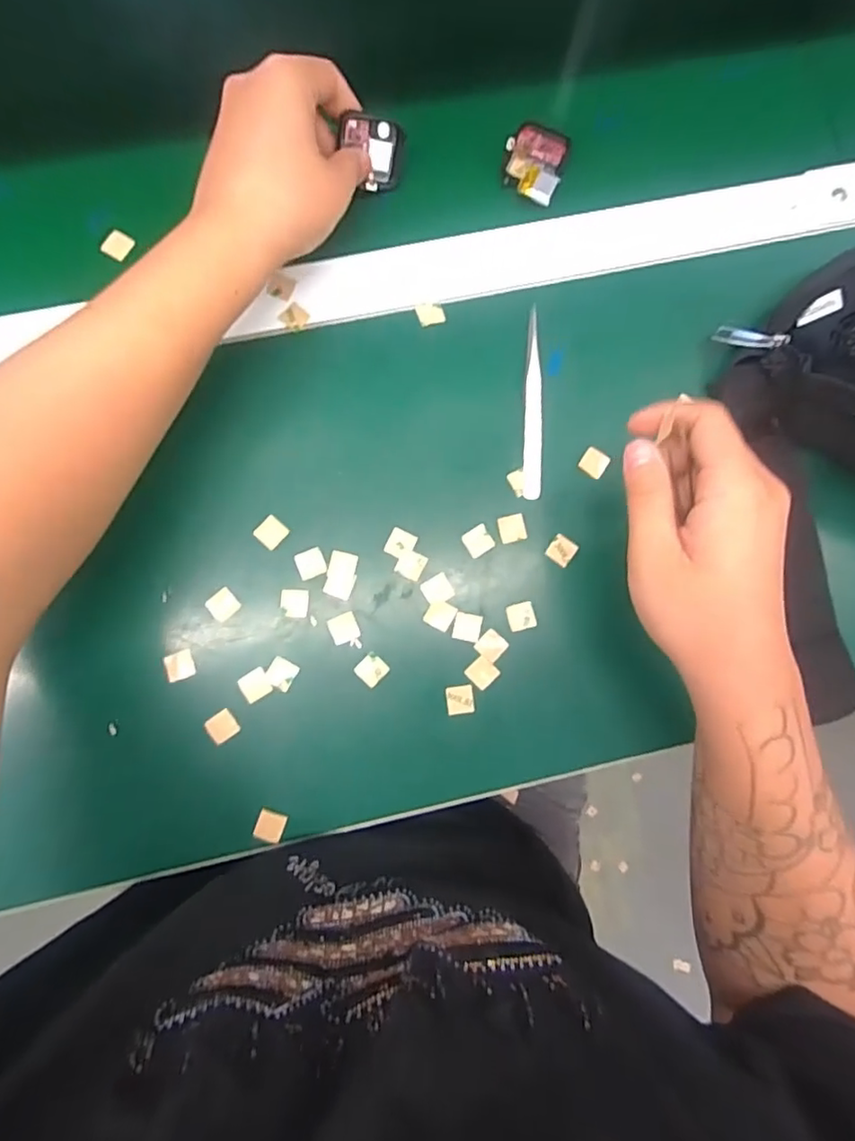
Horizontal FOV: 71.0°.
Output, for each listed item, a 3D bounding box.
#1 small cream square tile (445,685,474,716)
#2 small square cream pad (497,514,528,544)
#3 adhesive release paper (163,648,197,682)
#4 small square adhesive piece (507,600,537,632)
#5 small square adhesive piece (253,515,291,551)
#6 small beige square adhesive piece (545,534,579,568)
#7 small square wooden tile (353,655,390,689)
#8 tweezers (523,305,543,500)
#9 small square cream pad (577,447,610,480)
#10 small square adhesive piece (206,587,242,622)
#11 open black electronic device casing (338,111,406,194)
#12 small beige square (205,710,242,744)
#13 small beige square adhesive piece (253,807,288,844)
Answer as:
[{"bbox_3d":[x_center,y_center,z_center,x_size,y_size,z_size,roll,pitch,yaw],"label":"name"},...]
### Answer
[{"bbox_3d":[0.019,0.076,0.350,0.016,0.004,0.016,-6,84,-2],"label":"small cream square tile"},{"bbox_3d":[0.051,-0.026,0.360,0.016,0.004,0.016,-13,84,-3],"label":"small square cream pad"},{"bbox_3d":[-0.143,0.055,0.345,0.015,0.004,0.016,-17,84,-3],"label":"adhesive release paper"},{"bbox_3d":[0.056,0.028,0.358,0.017,0.004,0.016,-17,84,-3],"label":"small square adhesive piece"},{"bbox_3d":[-0.093,-0.022,0.355,0.016,0.004,0.017,41,76,1],"label":"small square adhesive piece"},{"bbox_3d":[0.082,-0.012,0.363,0.016,0.004,0.017,35,84,1],"label":"small beige square adhesive piece"},{"bbox_3d":[-0.032,0.058,0.351,0.016,0.004,0.016,-42,92,-6],"label":"small square wooden tile"},{"bbox_3d":[0.065,-0.101,0.367,0.011,0.007,0.115,2,84,-2],"label":"tweezers"},{"bbox_3d":[0.102,-0.066,0.366,0.015,0.004,0.016,33,84,2],"label":"small square cream pad"},{"bbox_3d":[-0.119,0.020,0.349,0.016,0.004,0.016,-42,86,-5],"label":"small square adhesive piece"},{"bbox_3d":[-0.034,-0.258,0.371,0.044,0.039,0.009,-14,40,-27],"label":"open black electronic device casing"},{"bbox_3d":[-0.117,0.090,0.342,0.016,0.004,0.016,-34,86,-5],"label":"small beige square"},{"bbox_3d":[-0.089,0.145,0.340,0.016,0.004,0.016,17,83,0],"label":"small beige square adhesive piece"}]

